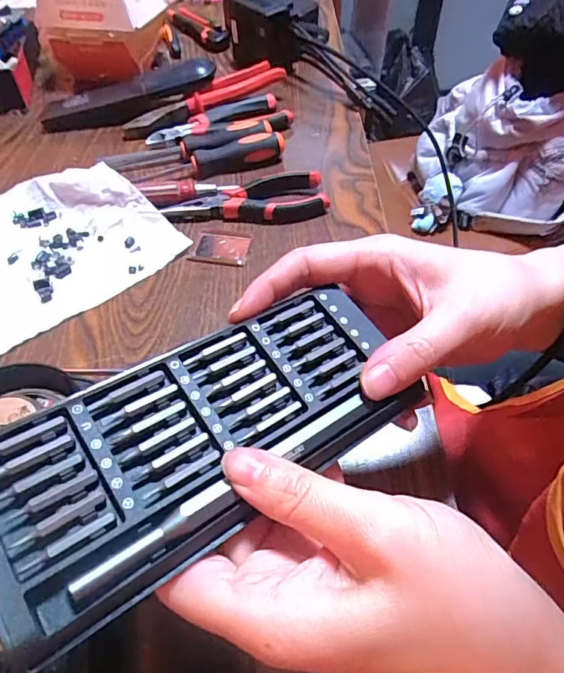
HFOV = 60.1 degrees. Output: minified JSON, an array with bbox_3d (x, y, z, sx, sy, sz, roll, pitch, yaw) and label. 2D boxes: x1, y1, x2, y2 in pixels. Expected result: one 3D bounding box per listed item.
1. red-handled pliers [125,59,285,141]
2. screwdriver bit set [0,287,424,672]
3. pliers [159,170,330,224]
[{"bbox_3d":[-0.088,-0.272,0.556,0.197,0.028,0.042,-25,56,-17],"label":"red-handled pliers"},{"bbox_3d":[-0.023,0.030,0.166,0.150,0.017,0.063,-28,56,-30],"label":"screwdriver bit set"},{"bbox_3d":[-0.034,-0.126,0.455,0.147,0.018,0.051,-8,52,-5],"label":"pliers"}]

